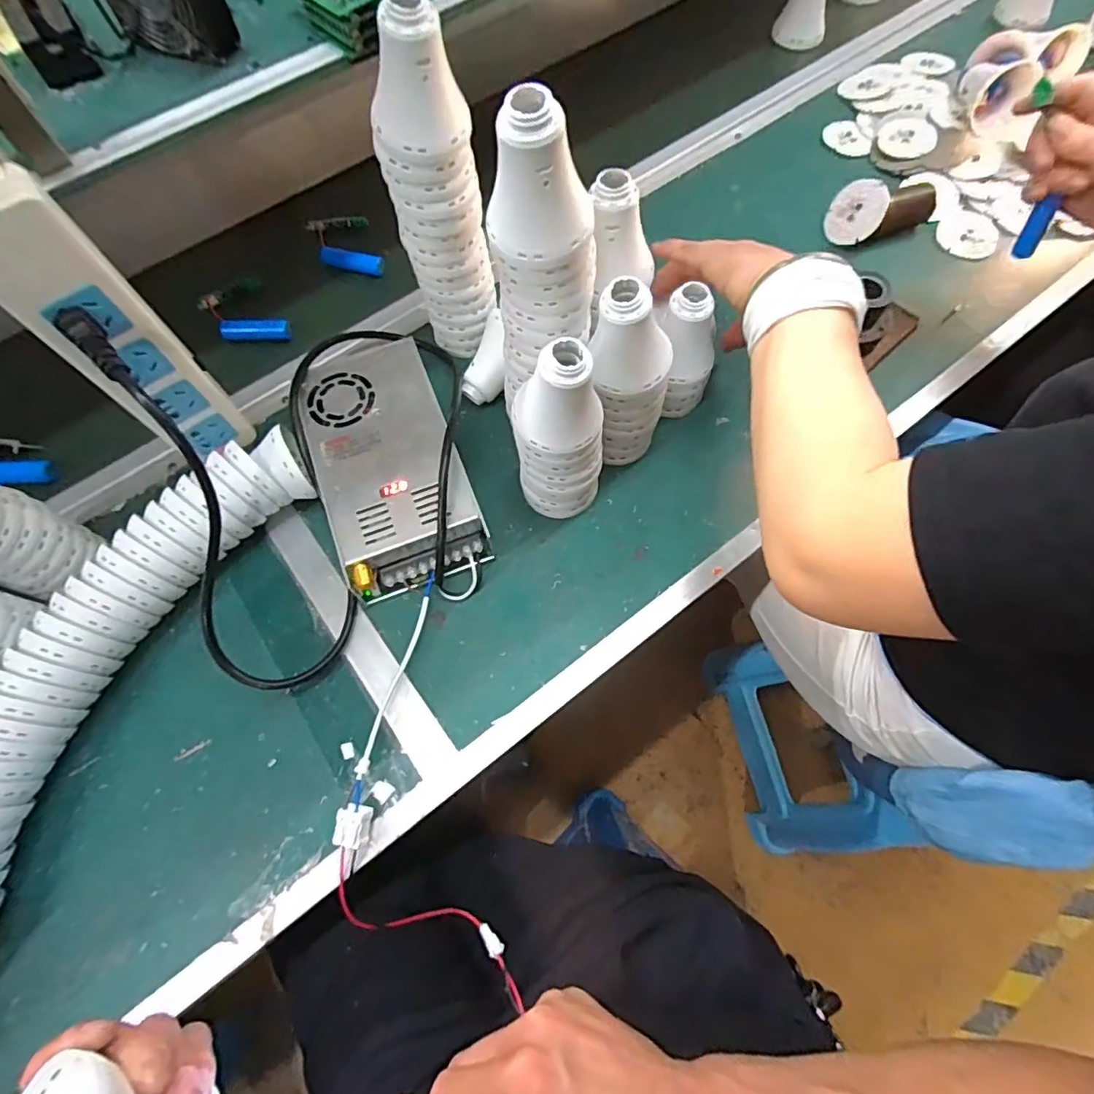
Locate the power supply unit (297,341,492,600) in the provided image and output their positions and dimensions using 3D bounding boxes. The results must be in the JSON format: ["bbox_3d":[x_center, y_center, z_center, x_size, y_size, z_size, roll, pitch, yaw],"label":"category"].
[{"bbox_3d":[-0.138,-0.075,0.493,0.116,0.056,0.233,-19,69,-6],"label":"power supply unit"}]

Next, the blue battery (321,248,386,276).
[{"bbox_3d":[-0.211,-0.311,0.613,0.065,0.016,0.021,0,66,-23],"label":"blue battery"}]

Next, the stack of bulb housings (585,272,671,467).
[{"bbox_3d":[0.063,-0.126,0.444,0.053,0.171,0.052,32,72,13],"label":"stack of bulb housings"}]

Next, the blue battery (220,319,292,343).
[{"bbox_3d":[-0.295,-0.220,0.574,0.064,0.021,0.021,-17,66,-34],"label":"blue battery"}]

